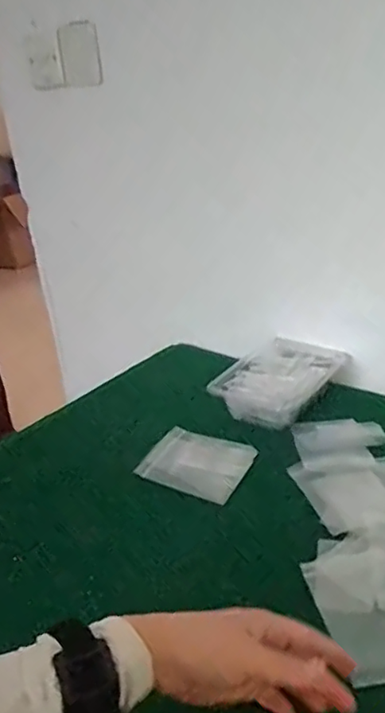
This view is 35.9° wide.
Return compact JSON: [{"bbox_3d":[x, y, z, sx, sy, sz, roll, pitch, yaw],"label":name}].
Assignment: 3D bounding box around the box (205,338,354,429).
[{"bbox_3d":[0.127,0.035,0.834,0.133,0.052,0.185,15,33,37],"label":"box"}]

